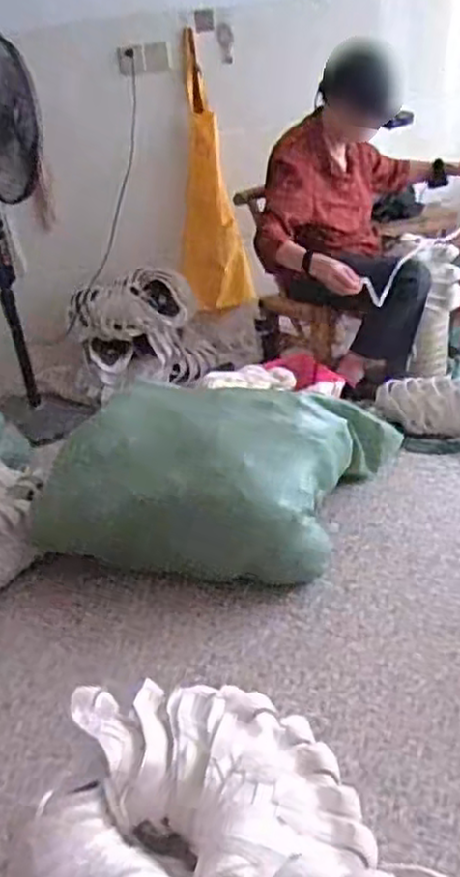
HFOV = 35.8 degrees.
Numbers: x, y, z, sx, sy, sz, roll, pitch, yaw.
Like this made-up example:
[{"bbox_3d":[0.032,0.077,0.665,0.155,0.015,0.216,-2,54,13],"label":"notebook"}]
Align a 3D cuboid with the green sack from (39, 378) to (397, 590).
[{"bbox_3d":[-0.028,0.051,1.602,0.790,0.392,0.449,-2,29,10],"label":"green sack"}]

